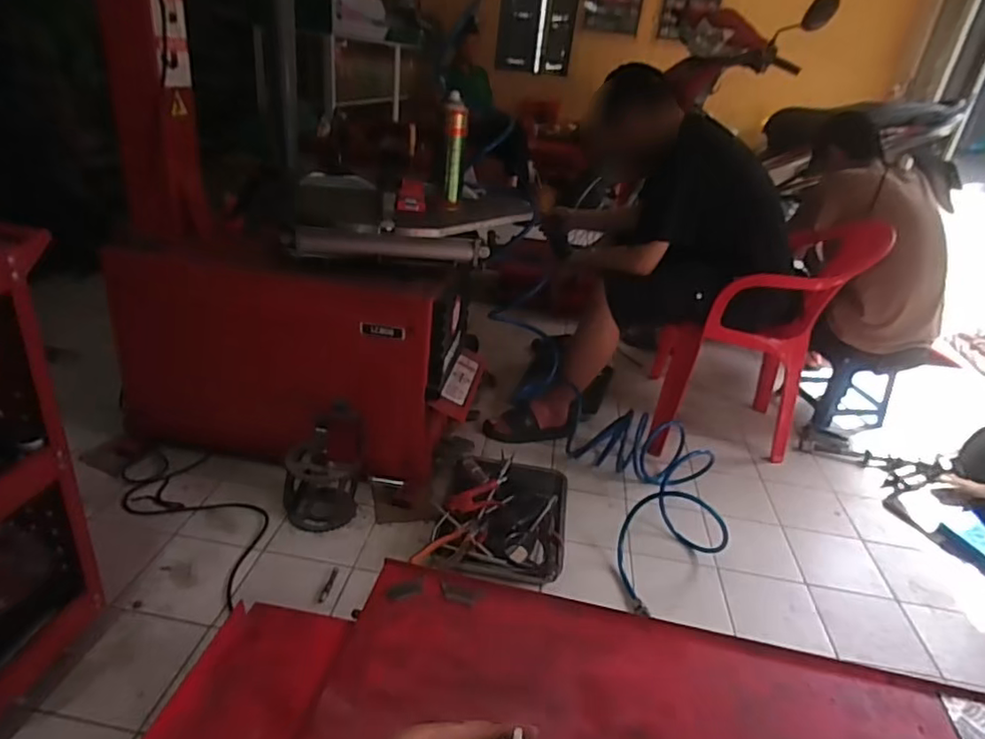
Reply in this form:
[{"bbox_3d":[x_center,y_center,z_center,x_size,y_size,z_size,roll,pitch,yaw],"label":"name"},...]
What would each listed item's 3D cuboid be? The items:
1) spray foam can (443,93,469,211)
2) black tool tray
[{"bbox_3d":[-0.076,-0.431,1.203,0.050,0.208,0.042,5,27,-4],"label":"spray foam can"},{"bbox_3d":[0.025,0.329,1.400,0.292,0.066,0.378,9,27,5],"label":"black tool tray"}]

